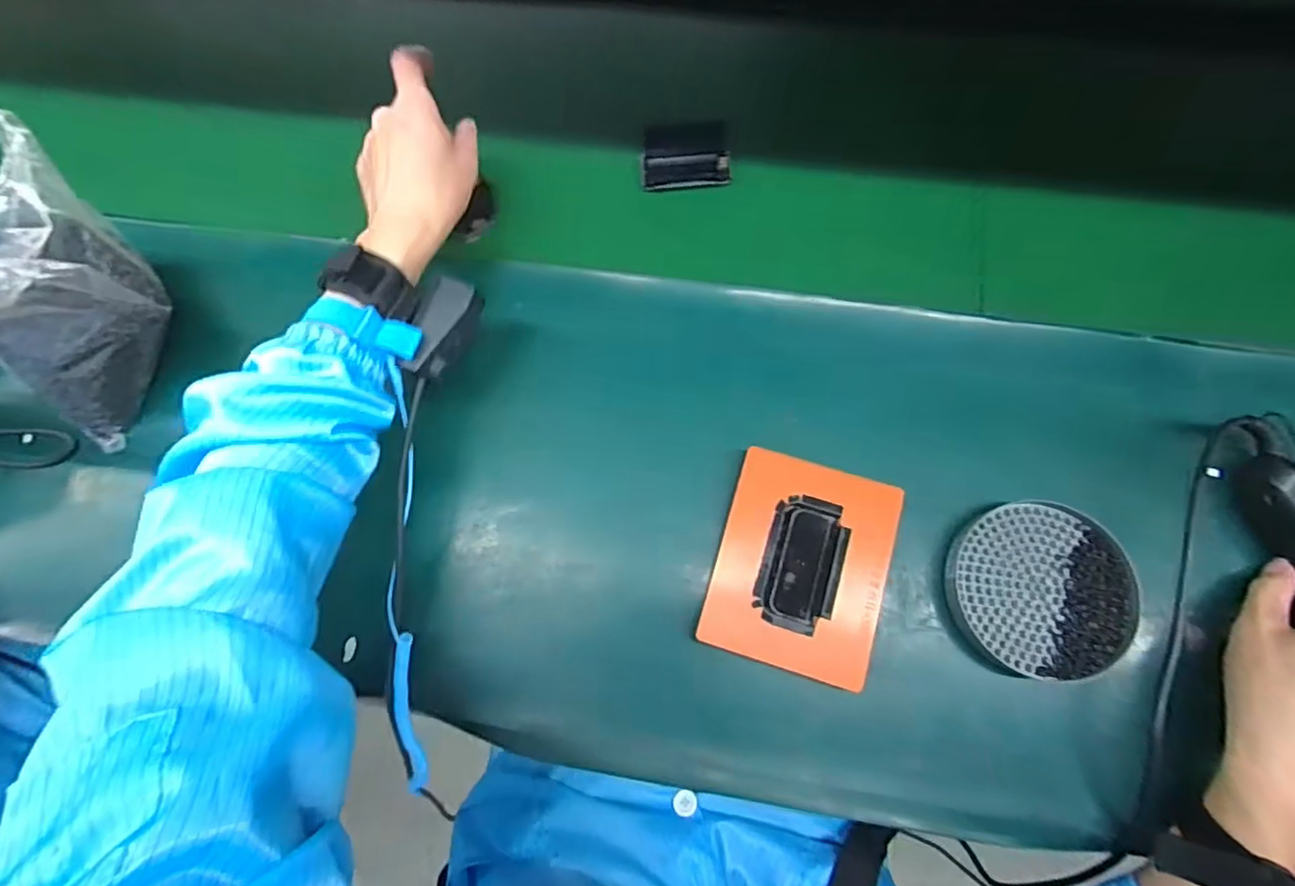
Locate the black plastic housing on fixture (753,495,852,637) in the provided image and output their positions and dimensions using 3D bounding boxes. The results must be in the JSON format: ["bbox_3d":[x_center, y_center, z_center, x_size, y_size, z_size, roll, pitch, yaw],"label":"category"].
[{"bbox_3d":[0.105,0.082,0.410,0.052,0.014,0.087,17,75,6],"label":"black plastic housing on fixture"}]

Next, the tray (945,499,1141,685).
[{"bbox_3d":[0.259,0.097,0.398,0.110,0.019,0.114,0,74,1],"label":"tray"}]

